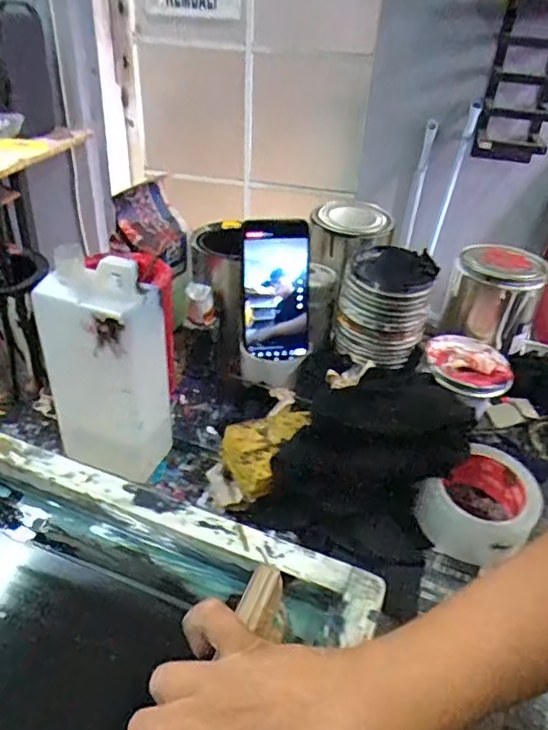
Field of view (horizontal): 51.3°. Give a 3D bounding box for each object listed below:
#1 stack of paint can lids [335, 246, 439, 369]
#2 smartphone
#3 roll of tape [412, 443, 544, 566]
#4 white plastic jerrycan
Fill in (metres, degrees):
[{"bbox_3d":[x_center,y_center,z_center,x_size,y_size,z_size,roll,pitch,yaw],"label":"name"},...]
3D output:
[{"bbox_3d":[0.133,-0.077,0.687,0.104,0.117,0.103,11,36,9],"label":"stack of paint can lids"},{"bbox_3d":[0.003,-0.085,0.640,0.075,0.152,0.017,-2,20,-7],"label":"smartphone"},{"bbox_3d":[0.194,0.129,0.524,0.097,0.057,0.089,3,35,-2],"label":"roll of tape"},{"bbox_3d":[-0.148,0.008,0.521,0.109,0.217,0.069,17,37,17],"label":"white plastic jerrycan"}]

